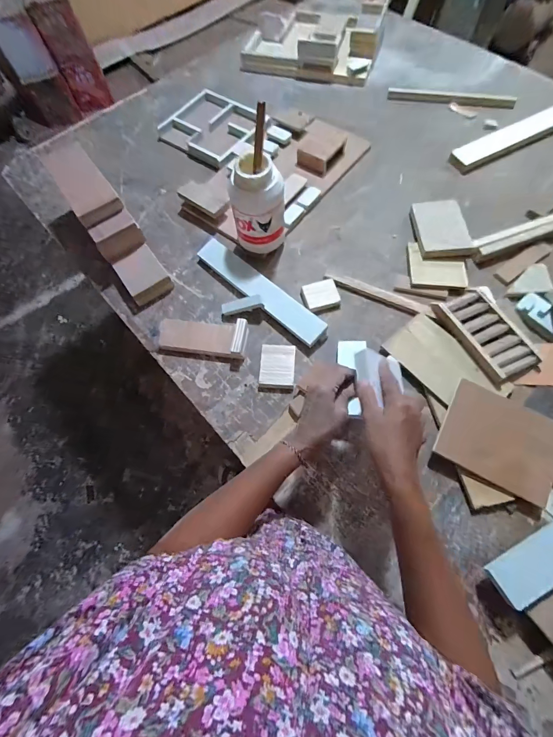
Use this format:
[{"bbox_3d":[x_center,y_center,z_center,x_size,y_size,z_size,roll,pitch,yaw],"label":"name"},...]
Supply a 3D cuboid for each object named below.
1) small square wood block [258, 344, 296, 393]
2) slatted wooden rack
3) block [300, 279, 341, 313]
[{"bbox_3d":[0.002,0.000,0.552,0.059,0.015,0.084,3,68,4],"label":"small square wood block"},{"bbox_3d":[0.354,-0.059,0.538,0.091,0.026,0.165,-26,69,-8],"label":"slatted wooden rack"},{"bbox_3d":[0.083,-0.137,0.602,0.070,0.020,0.058,-18,68,-5],"label":"block"}]

